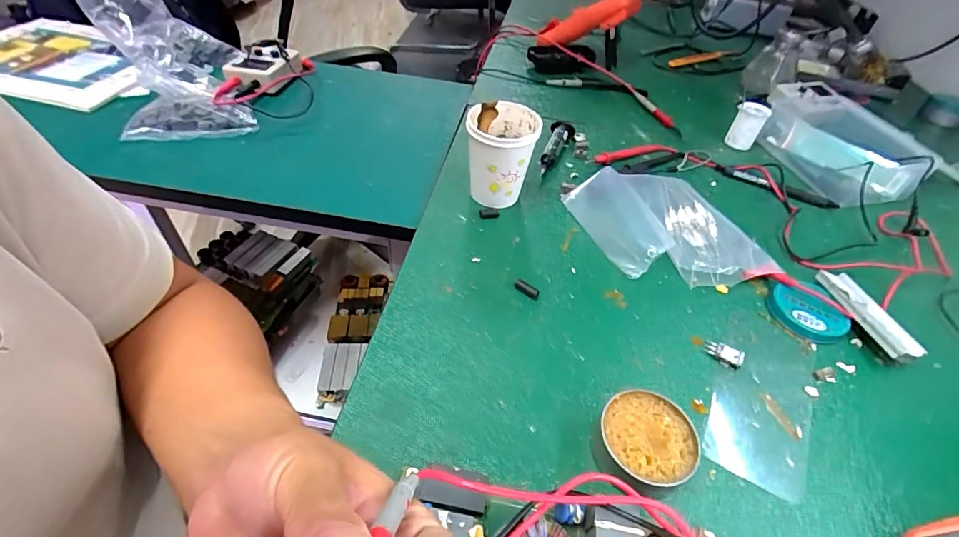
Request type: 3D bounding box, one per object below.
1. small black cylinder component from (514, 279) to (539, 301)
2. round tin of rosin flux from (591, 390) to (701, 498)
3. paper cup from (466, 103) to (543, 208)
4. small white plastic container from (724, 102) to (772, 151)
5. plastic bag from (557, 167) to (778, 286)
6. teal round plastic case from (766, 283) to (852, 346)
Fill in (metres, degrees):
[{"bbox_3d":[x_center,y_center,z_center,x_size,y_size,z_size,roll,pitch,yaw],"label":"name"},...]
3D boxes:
[{"bbox_3d":[0.043,0.018,0.404,0.026,0.007,0.010,38,54,27],"label":"small black cylinder component"},{"bbox_3d":[0.110,0.120,0.304,0.060,0.029,0.066,3,47,-3],"label":"round tin of rosin flux"},{"bbox_3d":[0.021,-0.114,0.470,0.067,0.093,0.069,3,47,-3],"label":"paper cup"},{"bbox_3d":[0.359,-0.192,0.605,0.036,0.057,0.029,32,52,23],"label":"small white plastic container"},{"bbox_3d":[0.196,-0.045,0.466,0.154,0.032,0.168,-14,50,-18],"label":"plastic bag"},{"bbox_3d":[0.295,0.038,0.406,0.056,0.015,0.061,3,47,-3],"label":"teal round plastic case"}]

